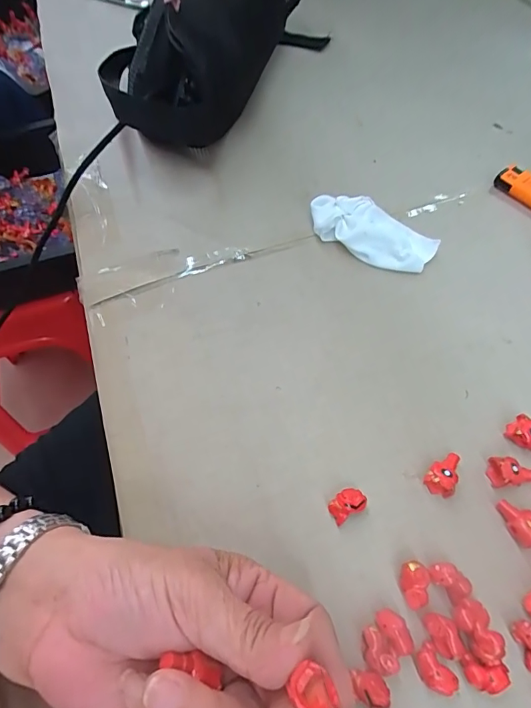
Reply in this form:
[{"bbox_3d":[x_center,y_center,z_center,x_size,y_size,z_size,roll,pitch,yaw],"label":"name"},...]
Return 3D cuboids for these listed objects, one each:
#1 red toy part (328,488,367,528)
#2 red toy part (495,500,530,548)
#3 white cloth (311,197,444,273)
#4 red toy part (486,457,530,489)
[{"bbox_3d":[0.045,0.084,0.245,0.019,0.015,0.014,-27,63,-13],"label":"red toy part"},{"bbox_3d":[0.139,0.091,0.239,0.017,0.014,0.025,-18,62,-8],"label":"red toy part"},{"bbox_3d":[0.080,-0.093,0.338,0.096,0.019,0.045,27,65,16],"label":"white cloth"},{"bbox_3d":[0.143,0.067,0.252,0.026,0.014,0.015,-6,60,-2],"label":"red toy part"}]

